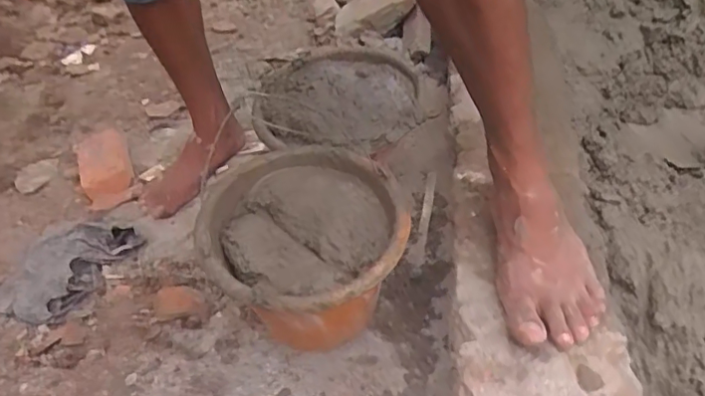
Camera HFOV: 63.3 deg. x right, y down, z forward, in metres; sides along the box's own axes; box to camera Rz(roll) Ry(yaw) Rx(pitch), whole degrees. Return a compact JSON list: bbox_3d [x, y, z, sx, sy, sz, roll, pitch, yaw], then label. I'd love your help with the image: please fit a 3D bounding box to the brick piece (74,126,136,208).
[{"bbox_3d":[-0.462,-0.062,1.062,0.095,0.046,0.226,-20,43,-15],"label":"brick piece"}]

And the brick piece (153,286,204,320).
[{"bbox_3d":[-0.245,0.147,0.806,0.067,0.024,0.048,-12,42,-6],"label":"brick piece"}]

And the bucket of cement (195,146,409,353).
[{"bbox_3d":[-0.055,0.080,0.733,0.227,0.183,0.252,-9,42,-3],"label":"bucket of cement"}]

